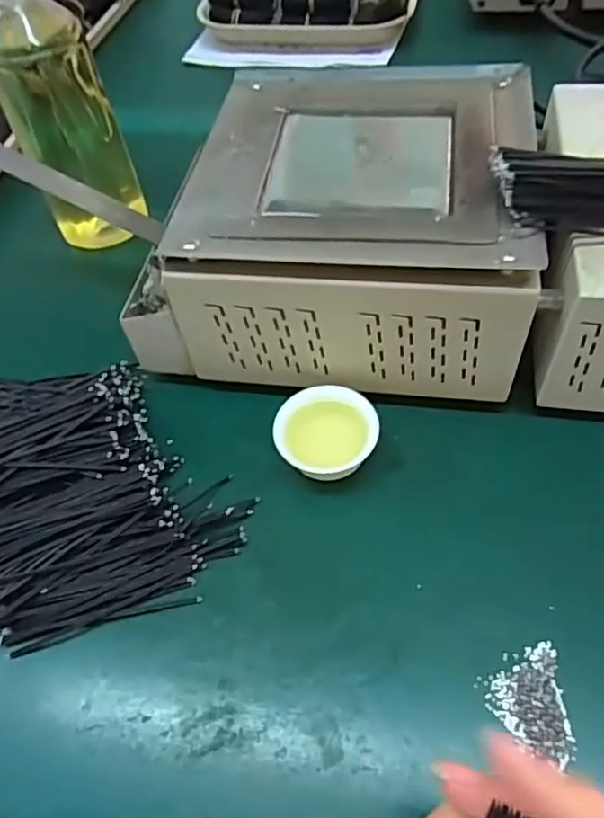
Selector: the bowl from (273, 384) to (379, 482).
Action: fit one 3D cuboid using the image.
[{"bbox_3d":[0.013,0.016,0.329,0.053,0.033,0.046,10,57,12],"label":"bowl"}]

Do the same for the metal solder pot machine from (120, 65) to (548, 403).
[{"bbox_3d":[0.018,-0.111,0.365,0.210,0.109,0.184,4,56,8],"label":"metal solder pot machine"}]

